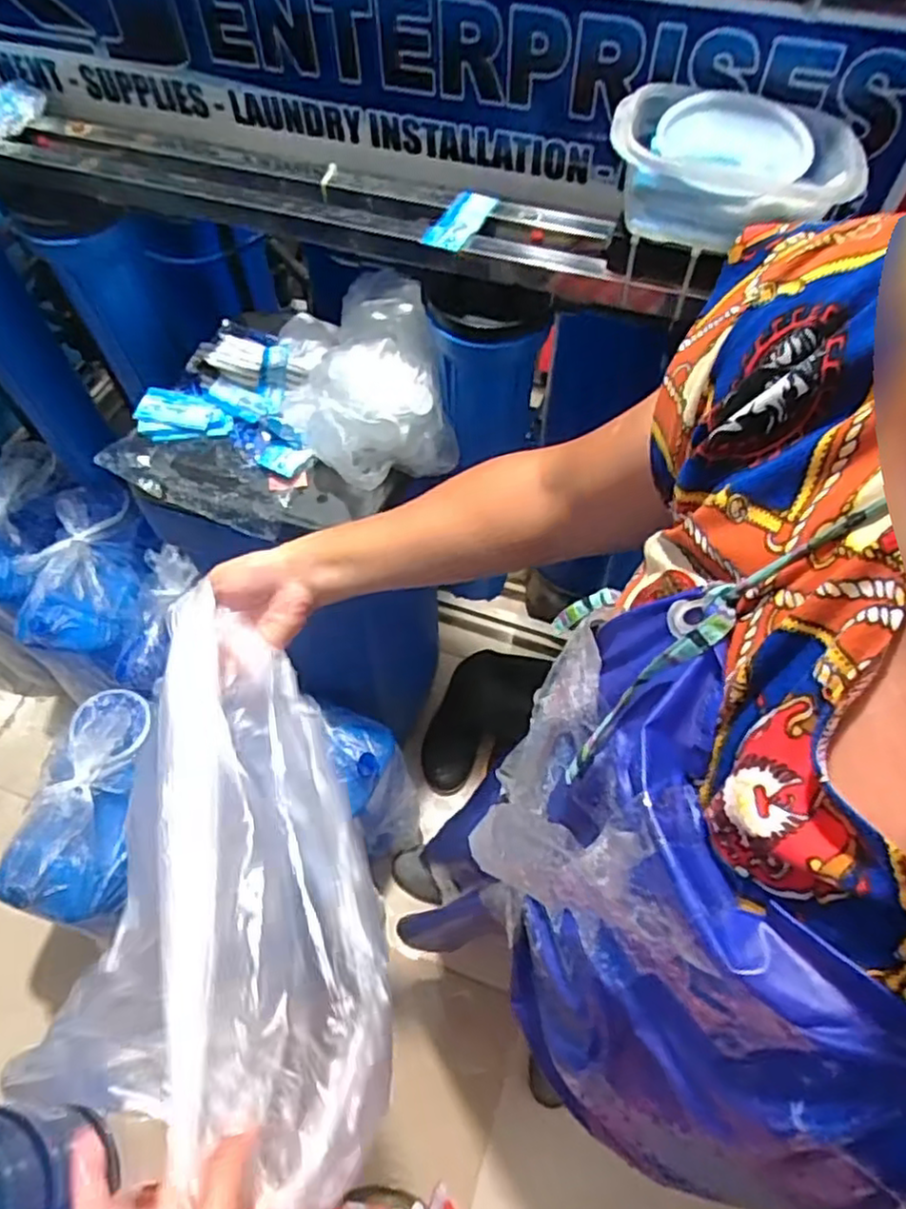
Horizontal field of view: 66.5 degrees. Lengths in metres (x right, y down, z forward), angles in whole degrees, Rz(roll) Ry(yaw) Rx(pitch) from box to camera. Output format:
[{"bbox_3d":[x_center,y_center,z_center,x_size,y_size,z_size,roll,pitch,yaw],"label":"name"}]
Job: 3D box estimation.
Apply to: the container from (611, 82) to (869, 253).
[{"bbox_3d":[0.213,-0.339,0.541,0.178,0.065,0.113,9,60,6],"label":"container"}]

